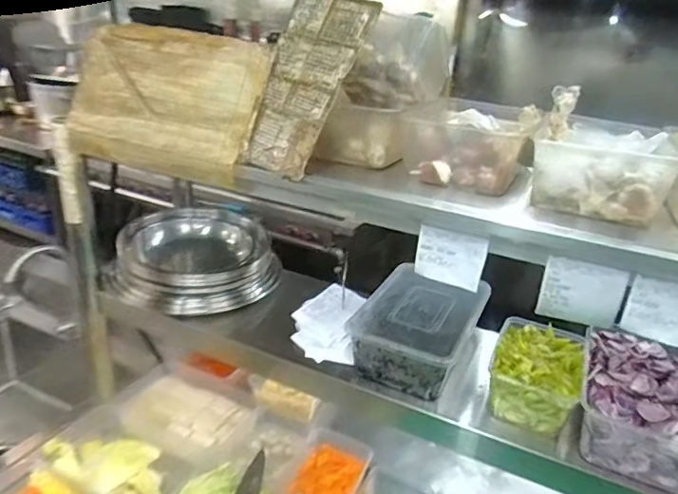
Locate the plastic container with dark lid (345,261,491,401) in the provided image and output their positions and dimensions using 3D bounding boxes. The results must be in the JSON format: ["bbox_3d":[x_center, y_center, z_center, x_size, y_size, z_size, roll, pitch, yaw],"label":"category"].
[{"bbox_3d":[0.117,0.123,0.791,0.153,0.083,0.208,16,25,22],"label":"plastic container with dark lid"}]

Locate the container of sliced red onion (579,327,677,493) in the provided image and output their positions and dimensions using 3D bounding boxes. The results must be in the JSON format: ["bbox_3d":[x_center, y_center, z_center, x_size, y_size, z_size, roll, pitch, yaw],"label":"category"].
[{"bbox_3d":[0.402,0.203,0.696,0.163,0.074,0.233,16,25,23],"label":"container of sliced red onion"}]

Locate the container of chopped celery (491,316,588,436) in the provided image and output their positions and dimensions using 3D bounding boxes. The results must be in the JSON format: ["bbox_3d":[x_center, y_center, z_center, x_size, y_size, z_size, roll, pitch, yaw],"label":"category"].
[{"bbox_3d":[0.269,0.175,0.733,0.108,0.075,0.159,15,24,20],"label":"container of chopped celery"}]

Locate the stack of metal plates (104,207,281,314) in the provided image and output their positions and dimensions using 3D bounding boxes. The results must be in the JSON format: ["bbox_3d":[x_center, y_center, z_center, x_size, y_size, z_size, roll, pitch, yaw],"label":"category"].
[{"bbox_3d":[-0.250,0.028,0.924,0.223,0.133,0.202,14,24,19],"label":"stack of metal plates"}]

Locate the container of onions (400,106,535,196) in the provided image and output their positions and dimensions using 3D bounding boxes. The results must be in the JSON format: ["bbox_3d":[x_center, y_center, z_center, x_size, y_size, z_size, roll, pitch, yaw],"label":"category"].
[{"bbox_3d":[0.158,-0.124,0.663,0.156,0.077,0.096,15,24,20],"label":"container of onions"}]

